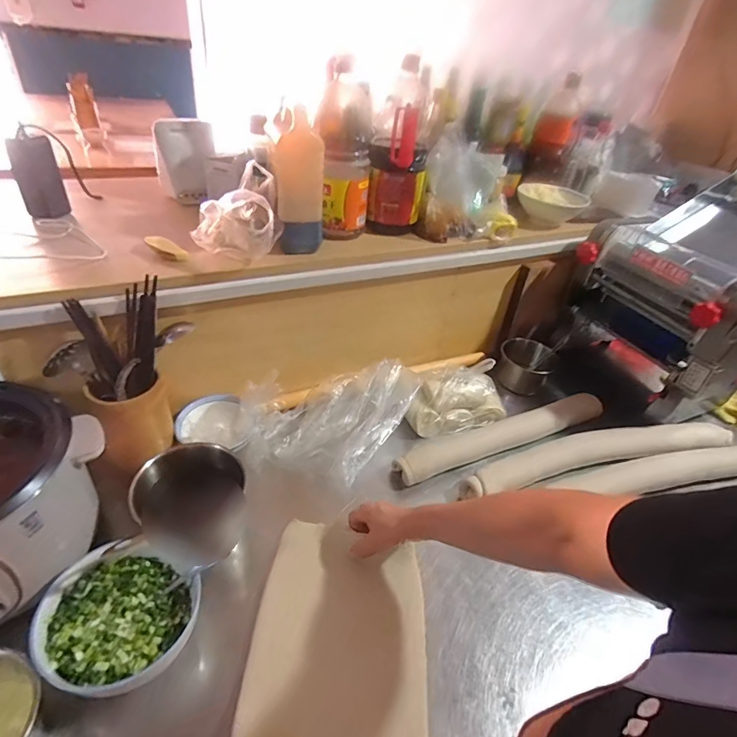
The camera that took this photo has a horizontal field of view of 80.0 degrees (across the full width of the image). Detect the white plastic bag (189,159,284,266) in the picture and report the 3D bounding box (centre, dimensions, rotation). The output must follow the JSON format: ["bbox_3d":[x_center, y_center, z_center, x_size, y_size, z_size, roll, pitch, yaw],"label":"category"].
[{"bbox_3d":[-0.206,-0.240,0.688,0.138,0.144,0.147,-5,40,-16],"label":"white plastic bag"}]

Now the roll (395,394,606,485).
[{"bbox_3d":[0.279,0.133,0.898,0.495,0.074,0.076,-11,42,-23],"label":"roll"}]

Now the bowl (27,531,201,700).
[{"bbox_3d":[-0.297,0.301,0.540,0.169,0.074,0.176,15,39,8],"label":"bowl"}]

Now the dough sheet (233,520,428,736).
[{"bbox_3d":[-0.033,0.382,0.516,0.214,0.047,0.430,4,38,-5],"label":"dough sheet"}]

